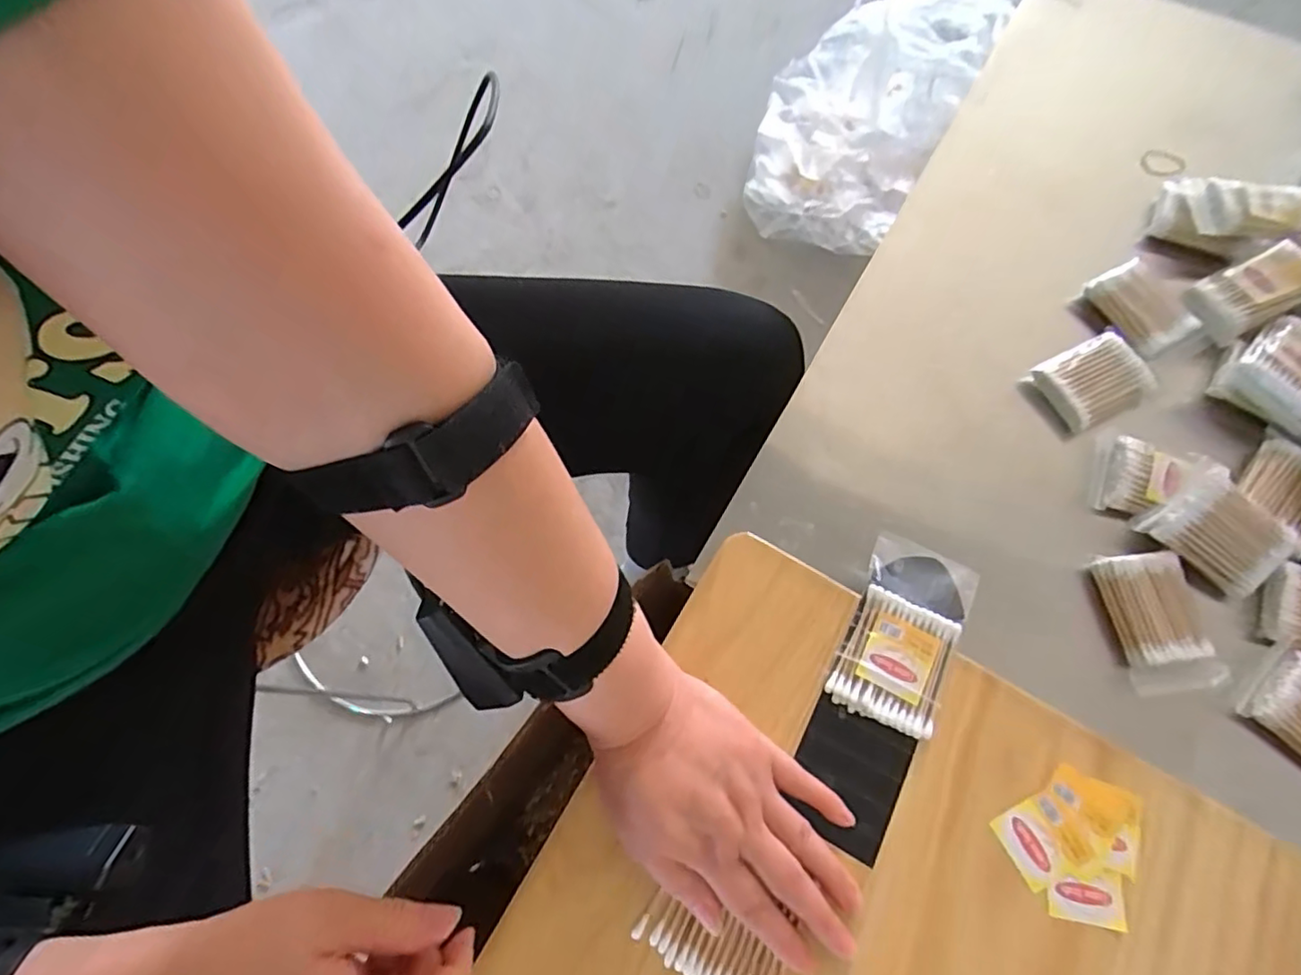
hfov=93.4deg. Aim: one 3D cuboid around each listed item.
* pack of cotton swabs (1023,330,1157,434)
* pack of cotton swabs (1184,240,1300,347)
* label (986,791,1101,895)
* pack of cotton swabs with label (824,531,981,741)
[{"bbox_3d":[0.346,-0.083,0.479,0.072,0.021,0.061,-25,71,-8],"label":"pack of cotton swabs"},{"bbox_3d":[0.482,-0.158,0.490,0.089,0.025,0.054,-35,62,15],"label":"pack of cotton swabs"},{"bbox_3d":[0.220,0.197,0.342,0.043,0.004,0.040,-25,69,-8],"label":"label"},{"bbox_3d":[0.156,0.088,0.377,0.063,0.013,0.114,24,71,11],"label":"pack of cotton swabs with label"}]

